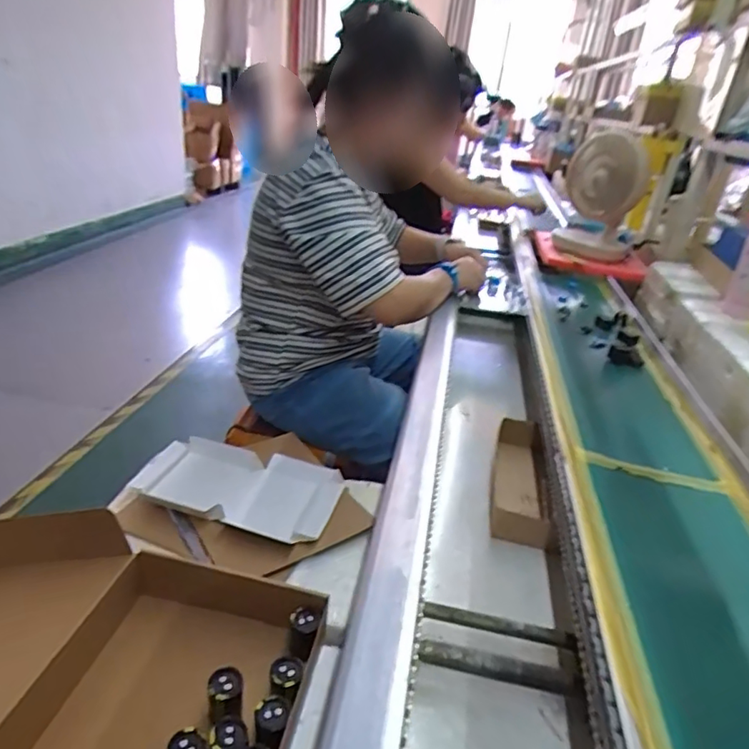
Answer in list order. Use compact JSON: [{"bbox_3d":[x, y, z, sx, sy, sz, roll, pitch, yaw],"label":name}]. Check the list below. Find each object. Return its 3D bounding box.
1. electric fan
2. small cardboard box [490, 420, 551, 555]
[{"bbox_3d":[0.612,-0.468,1.497,0.201,0.319,0.180,13,28,14],"label":"electric fan"},{"bbox_3d":[0.197,0.142,0.760,0.072,0.048,0.234,10,27,8],"label":"small cardboard box"}]

